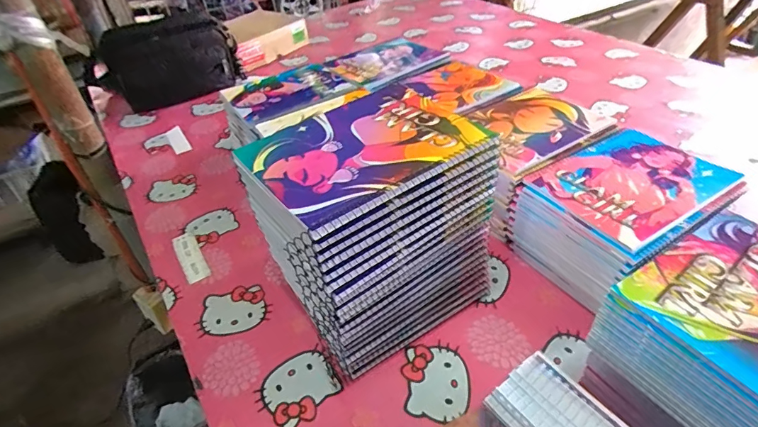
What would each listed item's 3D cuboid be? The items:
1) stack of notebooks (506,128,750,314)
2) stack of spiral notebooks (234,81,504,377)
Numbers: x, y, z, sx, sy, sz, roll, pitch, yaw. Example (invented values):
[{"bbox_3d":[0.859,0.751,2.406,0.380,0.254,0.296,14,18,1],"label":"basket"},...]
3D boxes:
[{"bbox_3d":[0.291,-0.002,0.536,0.203,0.096,0.150,-22,43,-19],"label":"stack of notebooks"},{"bbox_3d":[-0.008,0.029,0.465,0.213,0.239,0.148,-28,45,-25],"label":"stack of spiral notebooks"}]

